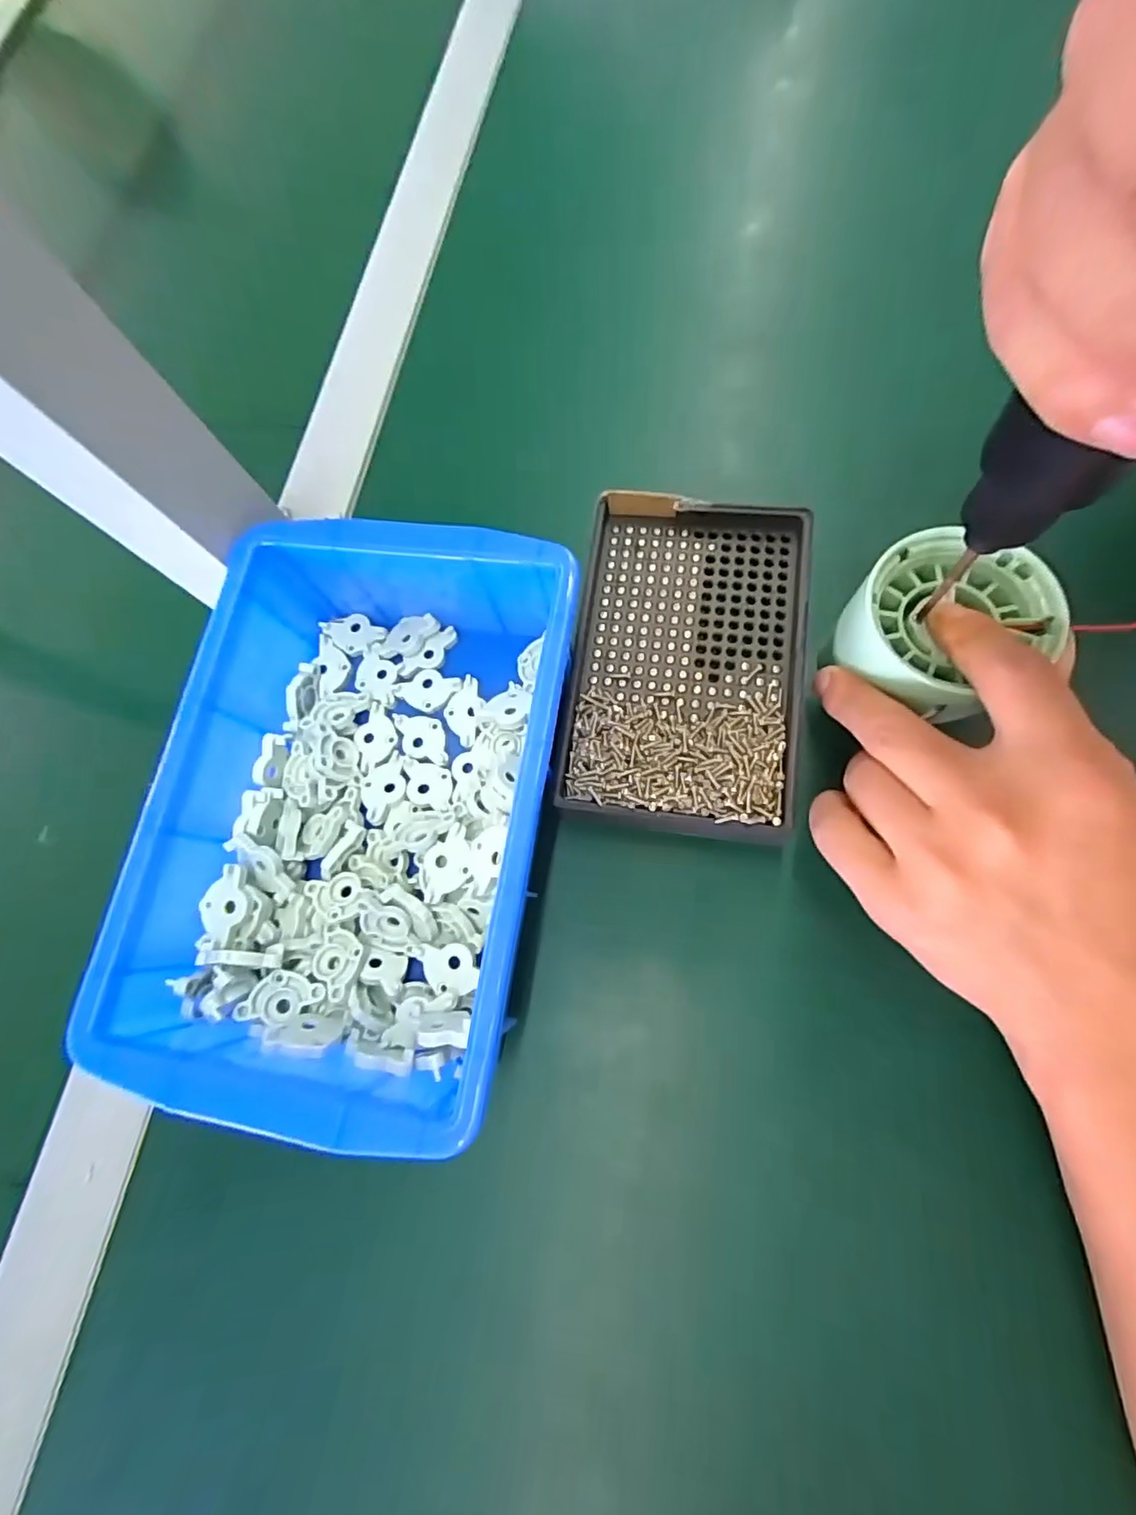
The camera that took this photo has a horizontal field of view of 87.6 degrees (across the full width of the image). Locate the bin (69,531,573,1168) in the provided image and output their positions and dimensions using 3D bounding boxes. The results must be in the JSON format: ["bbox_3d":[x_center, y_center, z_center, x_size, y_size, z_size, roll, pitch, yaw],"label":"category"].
[{"bbox_3d":[-0.073,0.015,0.220,0.134,0.055,0.205,7,76,10],"label":"bin"}]

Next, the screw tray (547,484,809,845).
[{"bbox_3d":[0.048,-0.040,0.245,0.089,0.027,0.140,7,75,10],"label":"screw tray"}]

